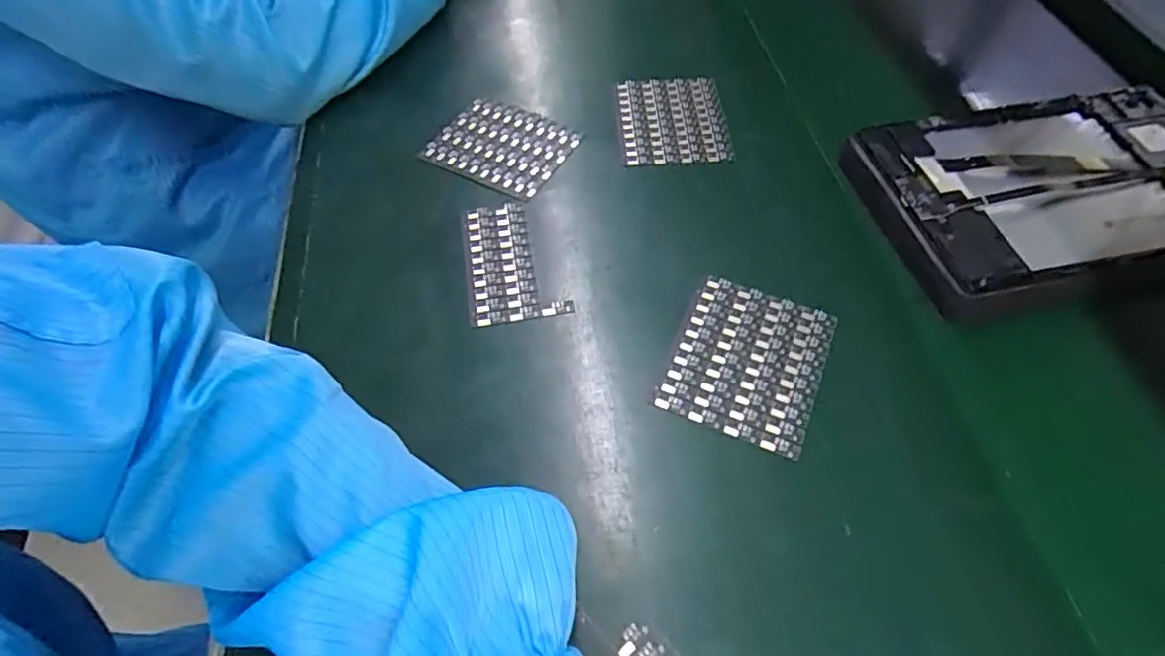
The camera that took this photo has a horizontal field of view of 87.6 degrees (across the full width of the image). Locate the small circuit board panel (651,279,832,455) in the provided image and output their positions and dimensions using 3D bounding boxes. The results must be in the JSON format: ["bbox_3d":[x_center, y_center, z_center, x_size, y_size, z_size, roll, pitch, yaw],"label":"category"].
[{"bbox_3d":[0.096,0.019,0.351,0.081,0.006,0.099,21,58,13],"label":"small circuit board panel"}]

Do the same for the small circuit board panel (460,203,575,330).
[{"bbox_3d":[-0.047,-0.045,0.401,0.061,0.005,0.098,-8,56,-6],"label":"small circuit board panel"}]

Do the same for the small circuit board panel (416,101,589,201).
[{"bbox_3d":[-0.061,-0.142,0.468,0.101,0.008,0.083,28,60,17],"label":"small circuit board panel"}]

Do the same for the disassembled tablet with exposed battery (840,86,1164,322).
[{"bbox_3d":[0.320,-0.099,0.415,0.264,0.027,0.152,-12,57,-9],"label":"disassembled tablet with exposed battery"}]

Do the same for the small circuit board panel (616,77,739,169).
[{"bbox_3d":[0.070,-0.164,0.481,0.085,0.007,0.094,-4,61,4],"label":"small circuit board panel"}]

